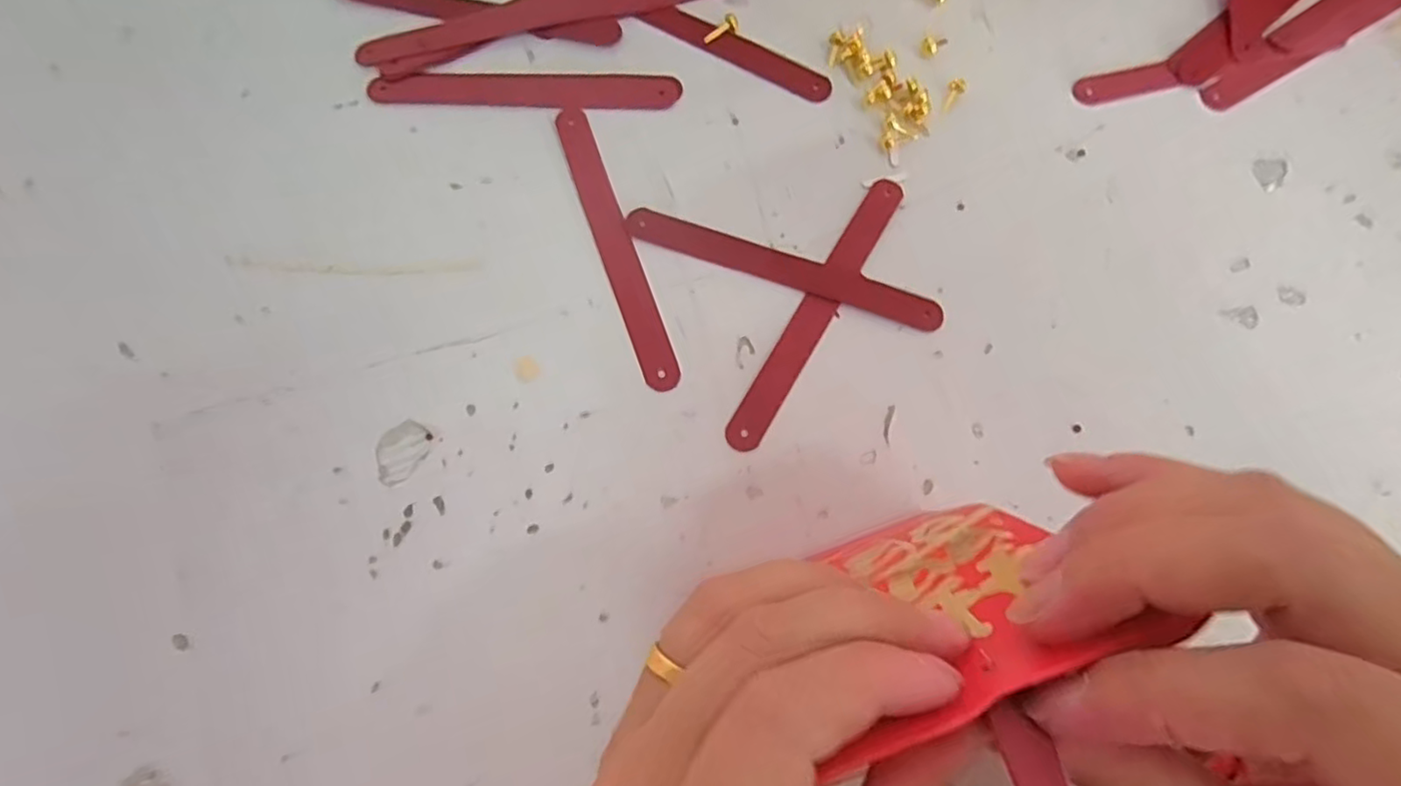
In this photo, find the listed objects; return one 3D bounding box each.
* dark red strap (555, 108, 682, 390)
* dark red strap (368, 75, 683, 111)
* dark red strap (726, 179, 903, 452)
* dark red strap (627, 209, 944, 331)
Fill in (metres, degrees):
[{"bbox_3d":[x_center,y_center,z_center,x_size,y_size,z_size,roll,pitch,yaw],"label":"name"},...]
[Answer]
[{"bbox_3d":[-0.035,-0.062,0.264,0.014,0.004,0.130,-19,76,-6],"label":"dark red strap"},{"bbox_3d":[-0.076,-0.132,0.281,0.131,0.004,0.017,0,75,-1],"label":"dark red strap"},{"bbox_3d":[0.047,-0.035,0.257,0.014,0.004,0.130,30,77,7],"label":"dark red strap"},{"bbox_3d":[0.033,-0.051,0.261,0.129,0.004,0.015,18,76,3],"label":"dark red strap"}]

